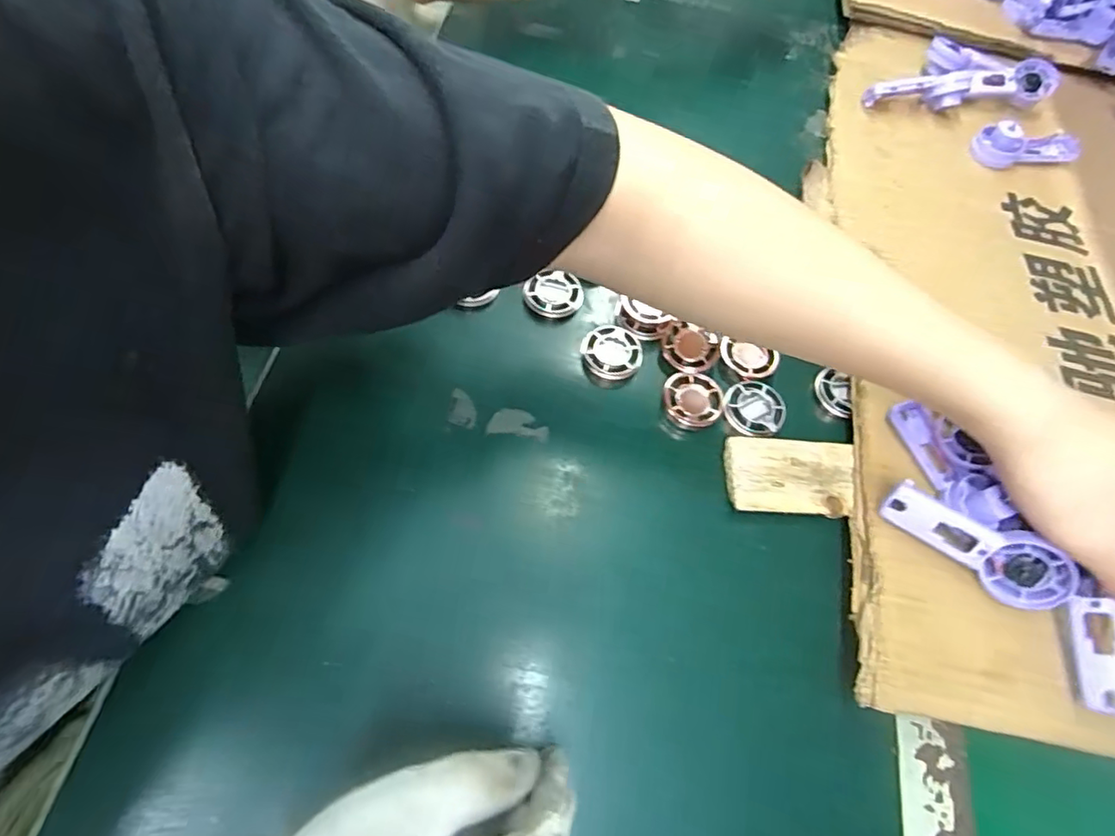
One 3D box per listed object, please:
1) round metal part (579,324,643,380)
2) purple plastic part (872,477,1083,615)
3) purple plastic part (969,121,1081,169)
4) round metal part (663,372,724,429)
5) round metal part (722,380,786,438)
[{"bbox_3d":[0.036,-0.041,0.396,0.040,0.017,0.039,3,64,-6],"label":"round metal part"},{"bbox_3d":[0.226,0.068,0.313,0.095,0.037,0.008,36,31,10],"label":"purple plastic part"},{"bbox_3d":[0.417,-0.244,0.512,0.098,0.029,0.035,-6,65,-11],"label":"purple plastic part"},{"bbox_3d":[0.089,-0.010,0.382,0.038,0.013,0.037,3,64,-6],"label":"round metal part"},{"bbox_3d":[0.128,-0.004,0.381,0.039,0.010,0.042,3,64,-6],"label":"round metal part"}]

